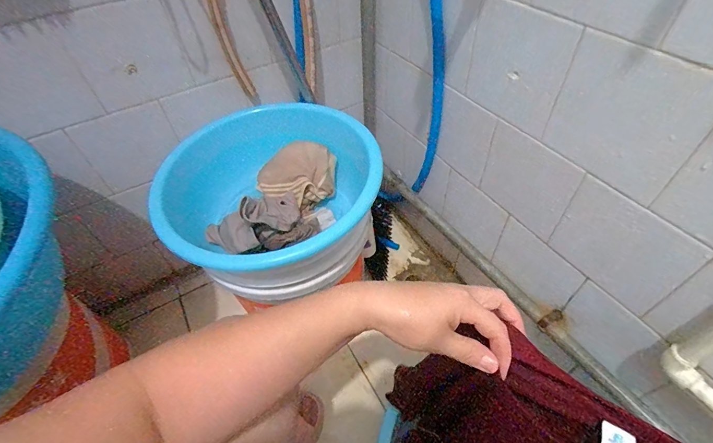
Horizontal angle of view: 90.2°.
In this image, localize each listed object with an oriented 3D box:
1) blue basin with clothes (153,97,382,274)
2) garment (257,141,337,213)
[{"bbox_3d":[-0.125,-0.055,0.564,0.326,0.099,0.332,1,50,6],"label":"blue basin with clothes"},{"bbox_3d":[-0.102,-0.080,0.608,0.128,0.049,0.115,-2,49,3],"label":"garment"}]

